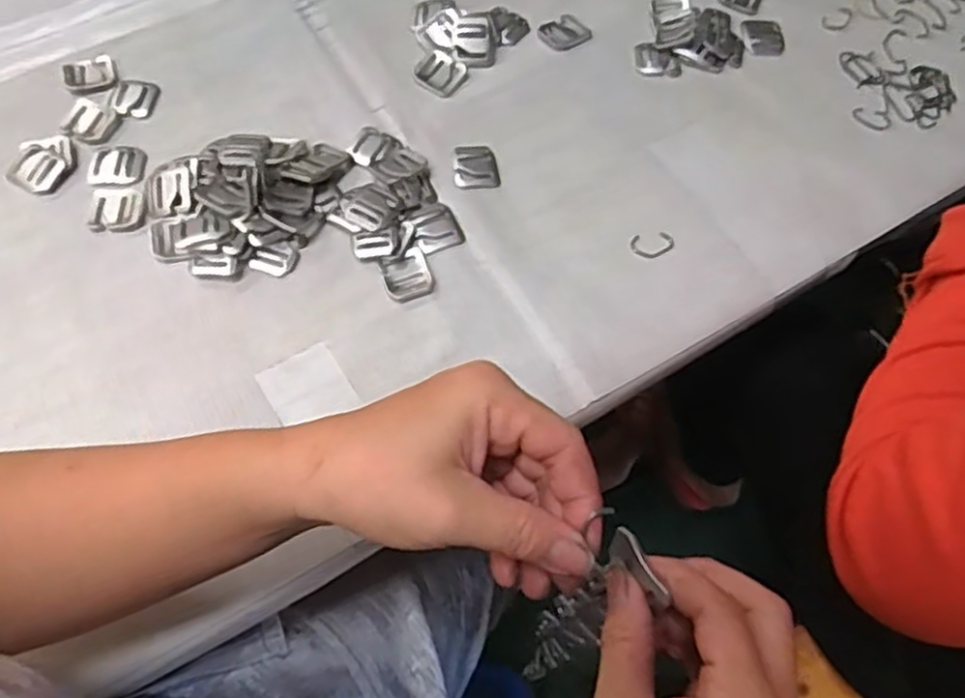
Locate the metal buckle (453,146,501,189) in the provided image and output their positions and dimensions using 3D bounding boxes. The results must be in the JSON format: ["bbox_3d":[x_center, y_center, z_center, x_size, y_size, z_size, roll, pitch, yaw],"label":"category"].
[{"bbox_3d":[-0.005,-0.126,0.507,0.030,0.004,0.035,-7,66,-6],"label":"metal buckle"}]

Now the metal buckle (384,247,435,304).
[{"bbox_3d":[-0.049,-0.047,0.470,0.030,0.004,0.033,-19,67,-11],"label":"metal buckle"}]

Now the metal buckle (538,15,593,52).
[{"bbox_3d":[0.063,-0.241,0.563,0.035,0.004,0.029,-29,70,-15],"label":"metal buckle"}]

